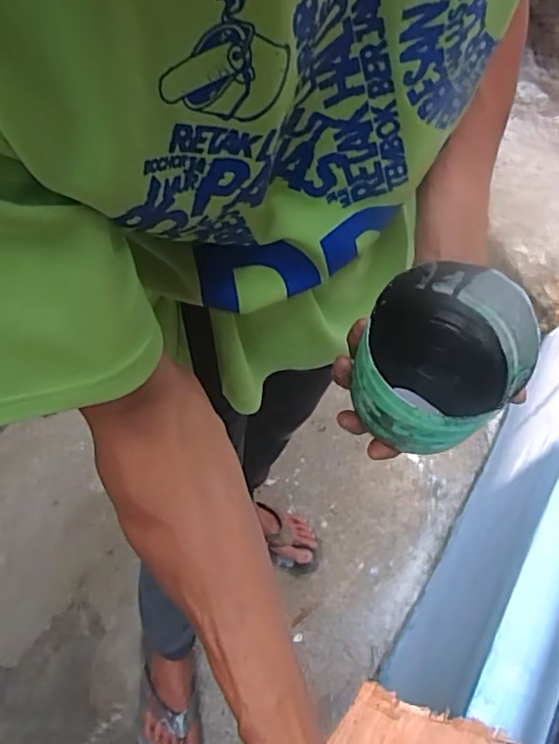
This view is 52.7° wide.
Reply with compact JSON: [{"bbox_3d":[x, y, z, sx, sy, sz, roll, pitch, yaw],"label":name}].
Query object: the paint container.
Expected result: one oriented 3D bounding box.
[{"bbox_3d":[0.103,-0.004,0.367,0.095,0.092,0.101,25,62,12],"label":"paint container"}]

